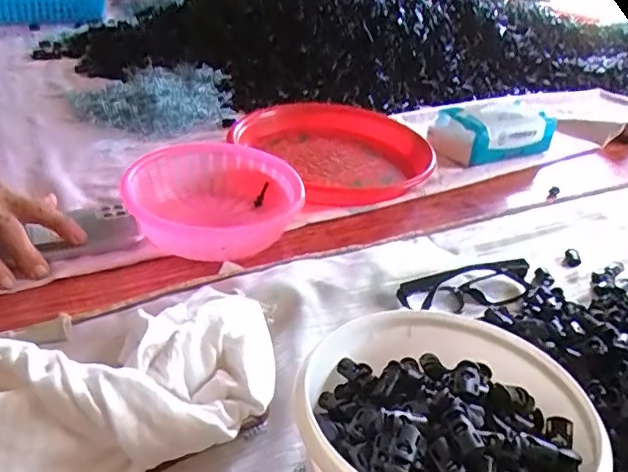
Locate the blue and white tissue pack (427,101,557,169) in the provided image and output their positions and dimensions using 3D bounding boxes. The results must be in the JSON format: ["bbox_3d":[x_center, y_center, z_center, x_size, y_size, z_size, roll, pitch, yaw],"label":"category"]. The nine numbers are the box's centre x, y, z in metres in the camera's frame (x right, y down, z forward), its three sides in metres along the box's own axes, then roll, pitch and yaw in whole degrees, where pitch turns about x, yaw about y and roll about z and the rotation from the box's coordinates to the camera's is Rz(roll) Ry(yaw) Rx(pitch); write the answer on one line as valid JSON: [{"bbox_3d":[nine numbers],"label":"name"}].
[{"bbox_3d":[0.243,-0.137,0.766,0.177,0.069,0.078,-6,34,-18],"label":"blue and white tissue pack"}]

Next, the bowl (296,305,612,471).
[{"bbox_3d":[0.069,0.115,0.333,0.161,0.087,0.177,4,32,-3],"label":"bowl"}]

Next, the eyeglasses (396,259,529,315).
[{"bbox_3d":[0.139,0.043,0.502,0.138,0.029,0.040,-10,36,-23],"label":"eyeglasses"}]

